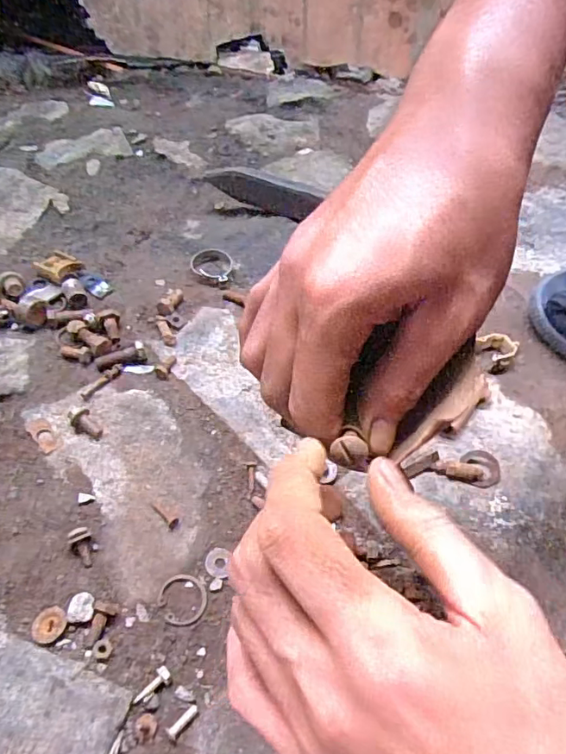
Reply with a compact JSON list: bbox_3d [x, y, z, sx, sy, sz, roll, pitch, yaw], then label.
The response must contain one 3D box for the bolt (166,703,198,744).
[{"bbox_3d":[-0.051,0.178,0.279,0.007,0.004,0.019,38,57,22],"label":"bolt"}]

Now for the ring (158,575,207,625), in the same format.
[{"bbox_3d":[-0.059,0.131,0.321,0.027,0.004,0.029,3,51,-3],"label":"ring"}]

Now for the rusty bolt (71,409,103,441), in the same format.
[{"bbox_3d":[-0.138,0.034,0.378,0.016,0.011,0.023,-29,60,-25],"label":"rusty bolt"}]

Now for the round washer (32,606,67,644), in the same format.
[{"bbox_3d":[-0.131,0.138,0.303,0.018,0.004,0.018,3,51,-3],"label":"round washer"}]

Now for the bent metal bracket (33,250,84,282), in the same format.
[{"bbox_3d":[-0.196,-0.098,0.479,0.033,0.009,0.031,29,55,17],"label":"bent metal bracket"}]

